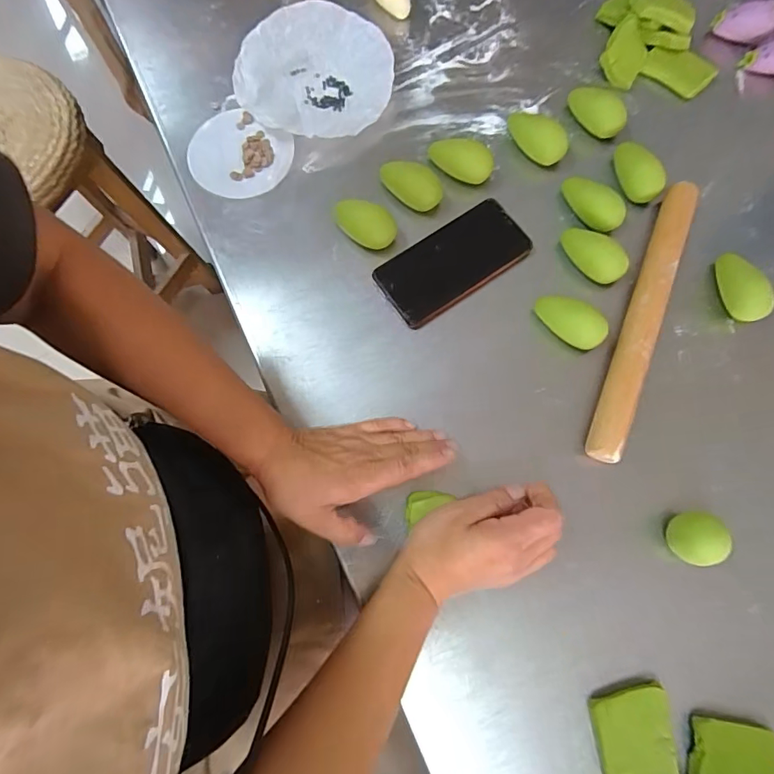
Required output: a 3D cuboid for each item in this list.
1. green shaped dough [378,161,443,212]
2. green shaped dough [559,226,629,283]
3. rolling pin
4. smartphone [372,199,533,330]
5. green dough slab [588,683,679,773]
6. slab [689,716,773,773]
[{"bbox_3d":[0.024,-0.211,0.492,0.068,0.030,0.035,25,77,6],"label":"green shaped dough"},{"bbox_3d":[0.209,-0.135,0.479,0.071,0.039,0.032,41,79,9],"label":"green shaped dough"},{"bbox_3d":[0.250,-0.071,0.454,0.030,0.029,0.299,22,77,5],"label":"rolling pin"},{"bbox_3d":[0.069,-0.129,0.484,0.158,0.012,0.075,-34,78,-8],"label":"smartphone"},{"bbox_3d":[0.196,0.283,0.371,0.058,0.012,0.078,-4,76,-1],"label":"green dough slab"},{"bbox_3d":[0.272,0.293,0.367,0.061,0.018,0.050,10,76,3],"label":"slab"}]

